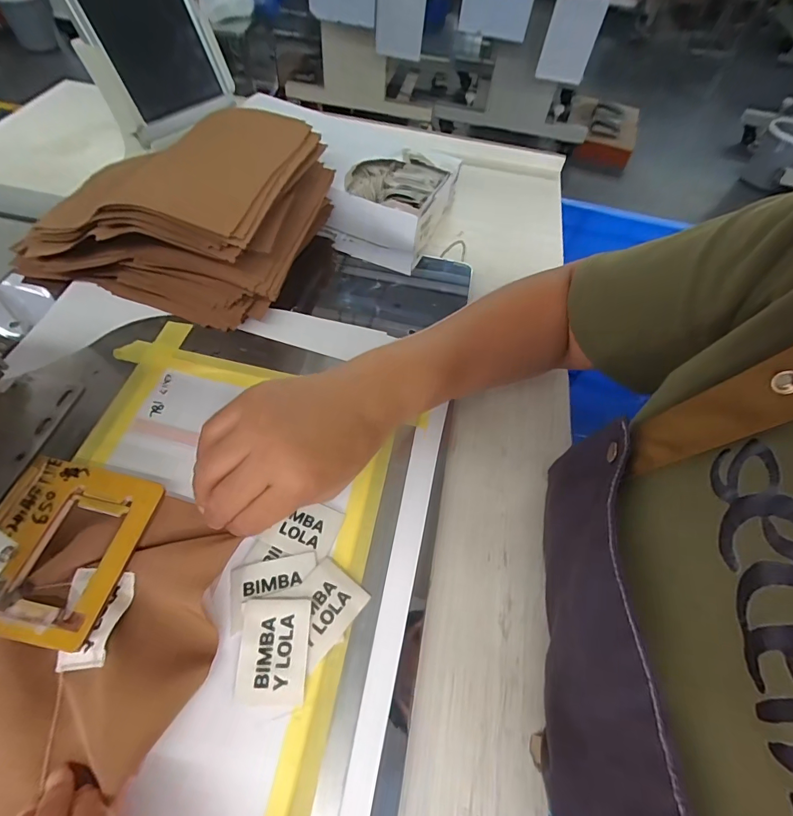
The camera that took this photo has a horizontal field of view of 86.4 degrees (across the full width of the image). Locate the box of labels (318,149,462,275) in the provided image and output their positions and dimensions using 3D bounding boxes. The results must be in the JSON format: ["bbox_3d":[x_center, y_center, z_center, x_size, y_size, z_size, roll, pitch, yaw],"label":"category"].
[{"bbox_3d":[-0.005,-0.264,0.542,0.127,0.076,0.162,20,58,9],"label":"box of labels"}]

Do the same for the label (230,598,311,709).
[{"bbox_3d":[-0.077,0.150,0.261,0.042,0.004,0.056,0,64,-3],"label":"label"}]

